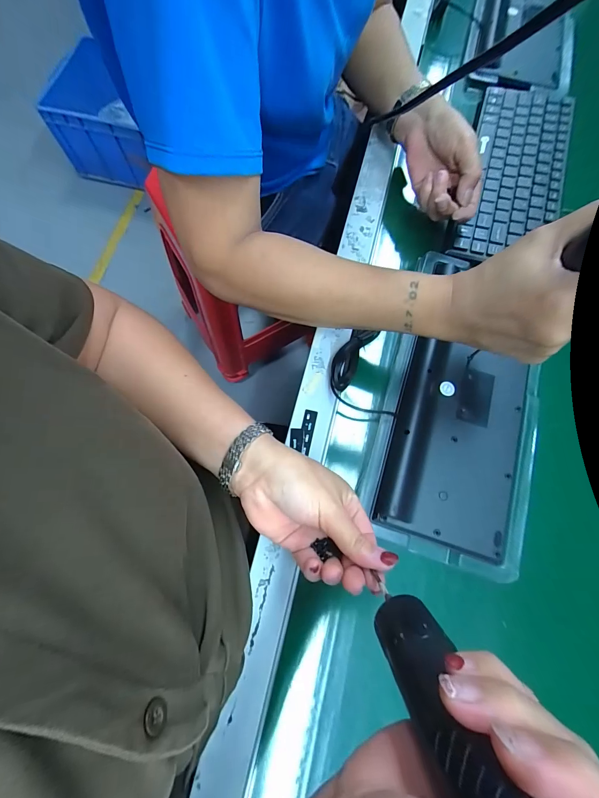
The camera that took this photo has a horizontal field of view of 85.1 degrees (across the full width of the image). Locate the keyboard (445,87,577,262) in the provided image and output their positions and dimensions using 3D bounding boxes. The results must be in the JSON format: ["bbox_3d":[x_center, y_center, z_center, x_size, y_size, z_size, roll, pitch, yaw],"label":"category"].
[{"bbox_3d":[0.279,-0.295,0.424,0.117,0.017,0.295,18,77,4],"label":"keyboard"}]

